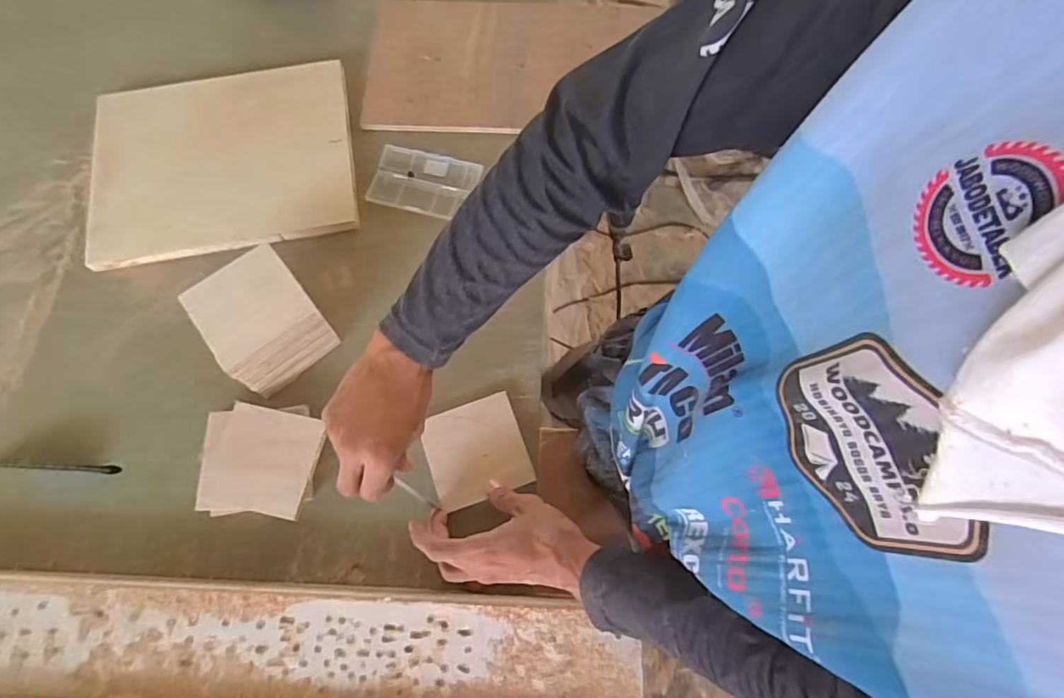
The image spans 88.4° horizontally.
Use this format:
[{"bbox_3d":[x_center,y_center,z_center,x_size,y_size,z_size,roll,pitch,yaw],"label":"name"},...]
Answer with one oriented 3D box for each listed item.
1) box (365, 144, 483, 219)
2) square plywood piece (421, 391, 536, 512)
[{"bbox_3d":[-0.133,-0.209,0.684,0.127,0.015,0.081,14,70,4],"label":"box"},{"bbox_3d":[-0.058,0.105,0.570,0.097,0.005,0.098,-18,71,-7],"label":"square plywood piece"}]

